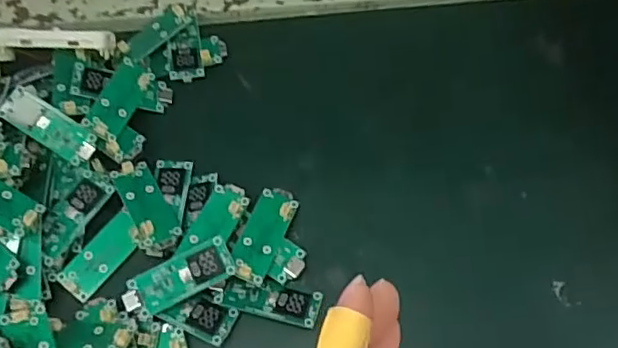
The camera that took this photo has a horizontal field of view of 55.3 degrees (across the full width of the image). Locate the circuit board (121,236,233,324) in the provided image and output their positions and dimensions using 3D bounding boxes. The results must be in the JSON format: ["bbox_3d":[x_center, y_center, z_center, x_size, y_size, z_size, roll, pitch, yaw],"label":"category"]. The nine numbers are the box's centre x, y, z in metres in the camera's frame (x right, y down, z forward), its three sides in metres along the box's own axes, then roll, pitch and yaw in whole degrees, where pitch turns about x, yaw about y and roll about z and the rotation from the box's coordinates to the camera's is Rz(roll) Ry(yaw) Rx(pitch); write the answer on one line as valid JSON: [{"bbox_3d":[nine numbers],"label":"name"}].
[{"bbox_3d":[-0.059,0.047,0.267,0.050,0.005,0.018,-27,82,-3],"label":"circuit board"}]

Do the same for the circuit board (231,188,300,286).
[{"bbox_3d":[-0.022,0.029,0.281,0.019,0.004,0.048,25,58,3],"label":"circuit board"}]

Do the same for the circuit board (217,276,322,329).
[{"bbox_3d":[-0.018,0.058,0.272,0.046,0.004,0.017,10,66,6],"label":"circuit board"}]

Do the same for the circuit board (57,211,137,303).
[{"bbox_3d":[-0.099,0.040,0.284,0.018,0.005,0.042,39,68,5],"label":"circuit board"}]

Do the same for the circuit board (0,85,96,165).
[{"bbox_3d":[-0.131,-0.024,0.297,0.050,0.007,0.018,35,77,-4],"label":"circuit board"}]

